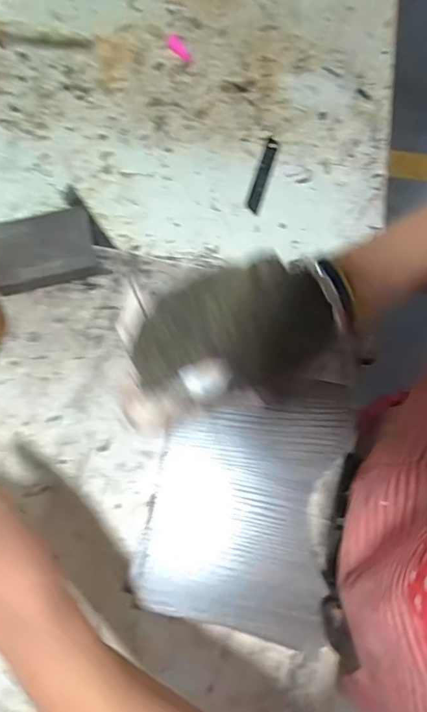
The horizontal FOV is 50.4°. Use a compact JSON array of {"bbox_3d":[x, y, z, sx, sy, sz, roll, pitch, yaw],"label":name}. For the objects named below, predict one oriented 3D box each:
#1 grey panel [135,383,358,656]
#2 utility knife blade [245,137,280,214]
[{"bbox_3d":[0.029,0.112,0.368,0.146,0.020,0.194,14,75,4],"label":"grey panel"},{"bbox_3d":[0.055,-0.205,0.510,0.014,0.005,0.095,17,76,4],"label":"utility knife blade"}]

